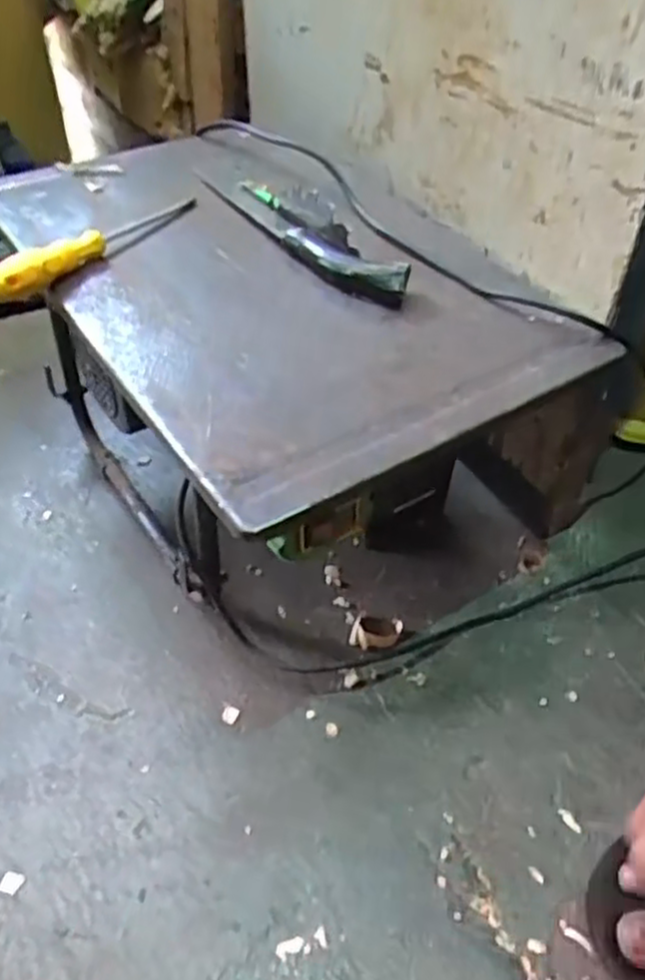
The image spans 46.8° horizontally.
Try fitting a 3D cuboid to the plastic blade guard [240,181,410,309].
[{"bbox_3d":[-0.013,-0.214,0.621,0.046,0.026,0.226,-28,54,-25],"label":"plastic blade guard"}]

